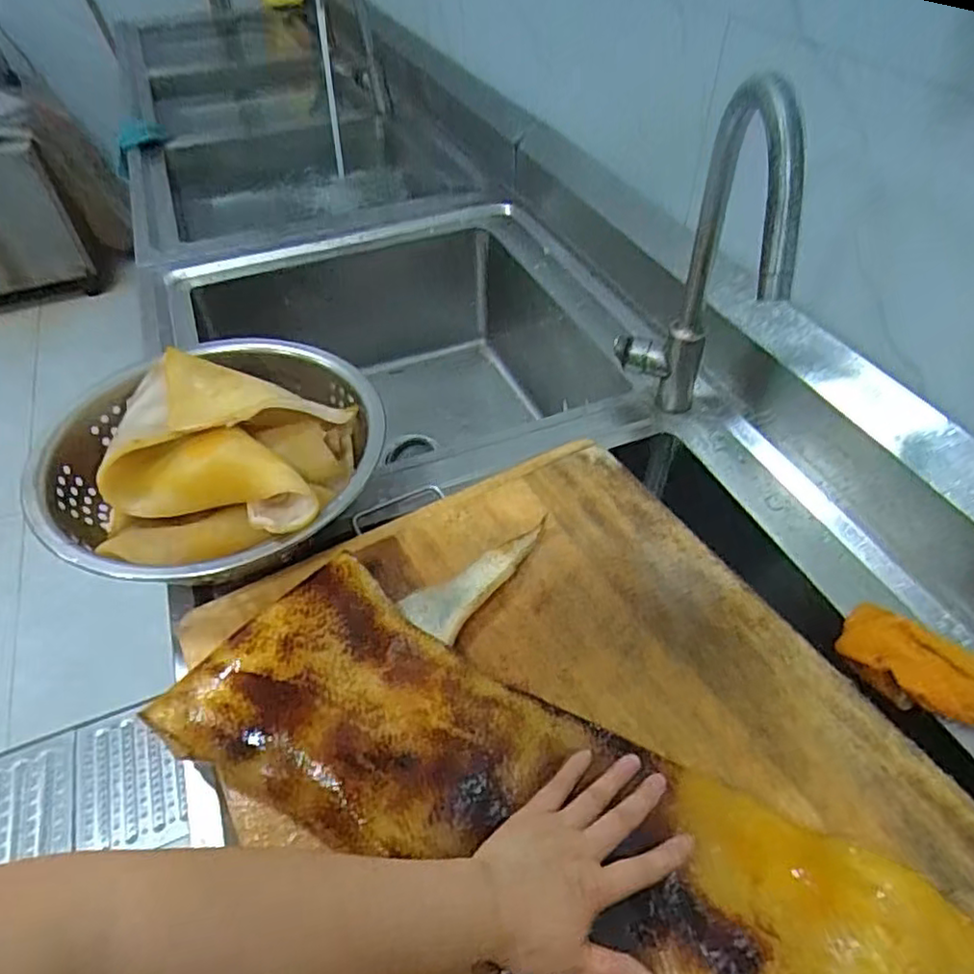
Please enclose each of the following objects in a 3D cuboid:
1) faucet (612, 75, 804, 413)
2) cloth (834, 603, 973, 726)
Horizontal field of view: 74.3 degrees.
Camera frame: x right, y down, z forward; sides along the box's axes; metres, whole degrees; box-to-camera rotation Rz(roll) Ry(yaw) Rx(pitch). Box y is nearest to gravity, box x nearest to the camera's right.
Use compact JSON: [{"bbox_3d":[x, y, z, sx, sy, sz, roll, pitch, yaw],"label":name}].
[{"bbox_3d":[0.187,-0.162,0.592,0.087,0.361,0.205,4,49,5],"label":"faucet"},{"bbox_3d":[0.378,0.154,0.522,0.170,0.061,0.062,17,49,39],"label":"cloth"}]

